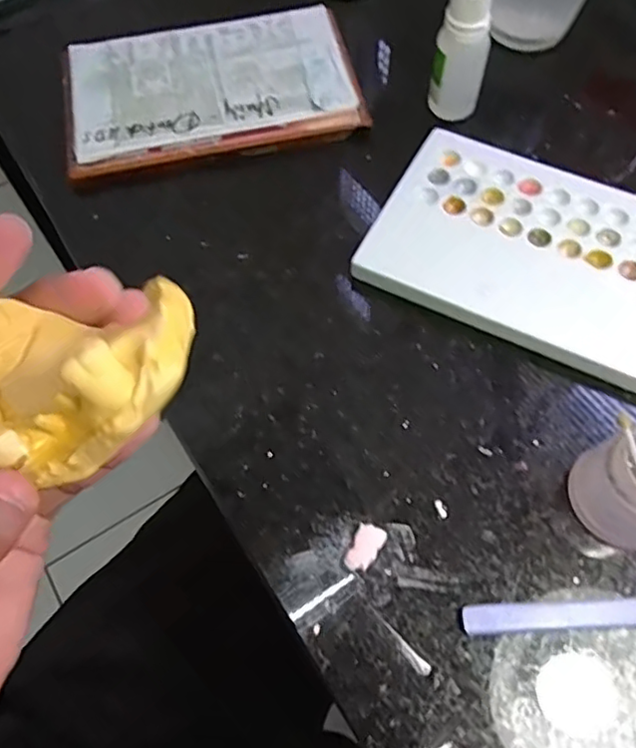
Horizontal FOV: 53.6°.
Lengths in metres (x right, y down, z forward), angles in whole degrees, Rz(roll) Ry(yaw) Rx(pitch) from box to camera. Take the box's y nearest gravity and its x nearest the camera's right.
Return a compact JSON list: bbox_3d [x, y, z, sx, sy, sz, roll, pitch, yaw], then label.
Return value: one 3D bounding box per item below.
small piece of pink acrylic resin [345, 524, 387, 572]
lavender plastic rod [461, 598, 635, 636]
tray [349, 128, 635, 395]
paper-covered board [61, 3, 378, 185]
[{"bbox_3d":[0.018,0.065,0.234,0.011,0.004,0.018,23,69,12],"label":"small piece of pink acrylic resin"},{"bbox_3d":[0.120,0.083,0.221,0.137,0.004,0.010,-3,66,1],"label":"lavender plastic rod"},{"bbox_3d":[0.105,-0.054,0.284,0.152,0.008,0.095,25,70,13],"label":"tray"},{"bbox_3d":[-0.057,-0.152,0.332,0.149,0.012,0.087,-12,66,-3],"label":"paper-covered board"}]

